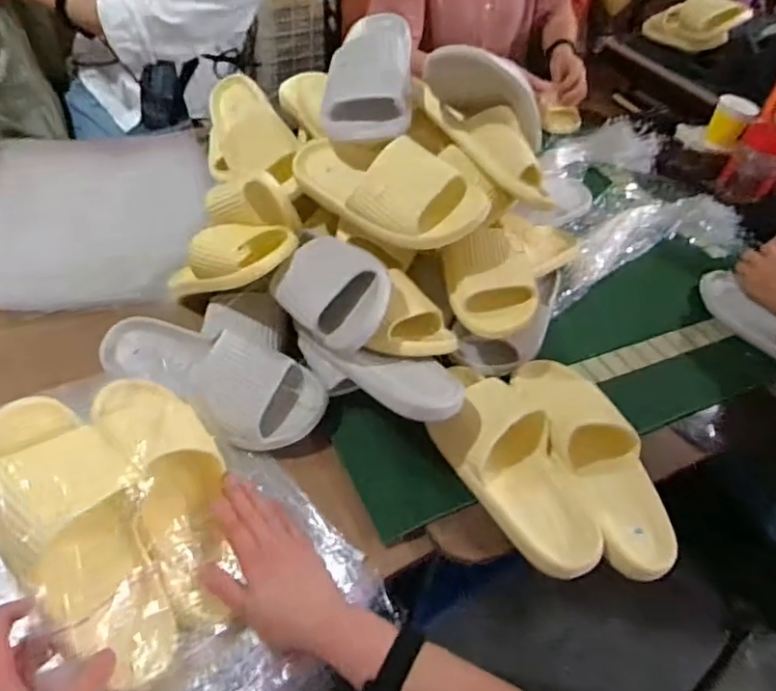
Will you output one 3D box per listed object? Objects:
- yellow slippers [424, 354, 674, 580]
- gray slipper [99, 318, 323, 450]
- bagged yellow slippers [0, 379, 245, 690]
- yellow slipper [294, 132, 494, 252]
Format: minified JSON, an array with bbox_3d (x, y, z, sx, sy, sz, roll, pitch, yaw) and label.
[{"bbox_3d":[0.174,0.120,0.632,0.203,0.063,0.282,-16,50,-19],"label":"yellow slippers"},{"bbox_3d":[-0.205,0.026,0.648,0.274,0.084,0.104,20,48,13],"label":"gray slipper"},{"bbox_3d":[-0.229,0.143,0.516,0.244,0.062,0.186,62,32,-7],"label":"bagged yellow slippers"},{"bbox_3d":[-0.010,-0.189,0.687,0.259,0.093,0.096,27,48,36],"label":"yellow slipper"}]

